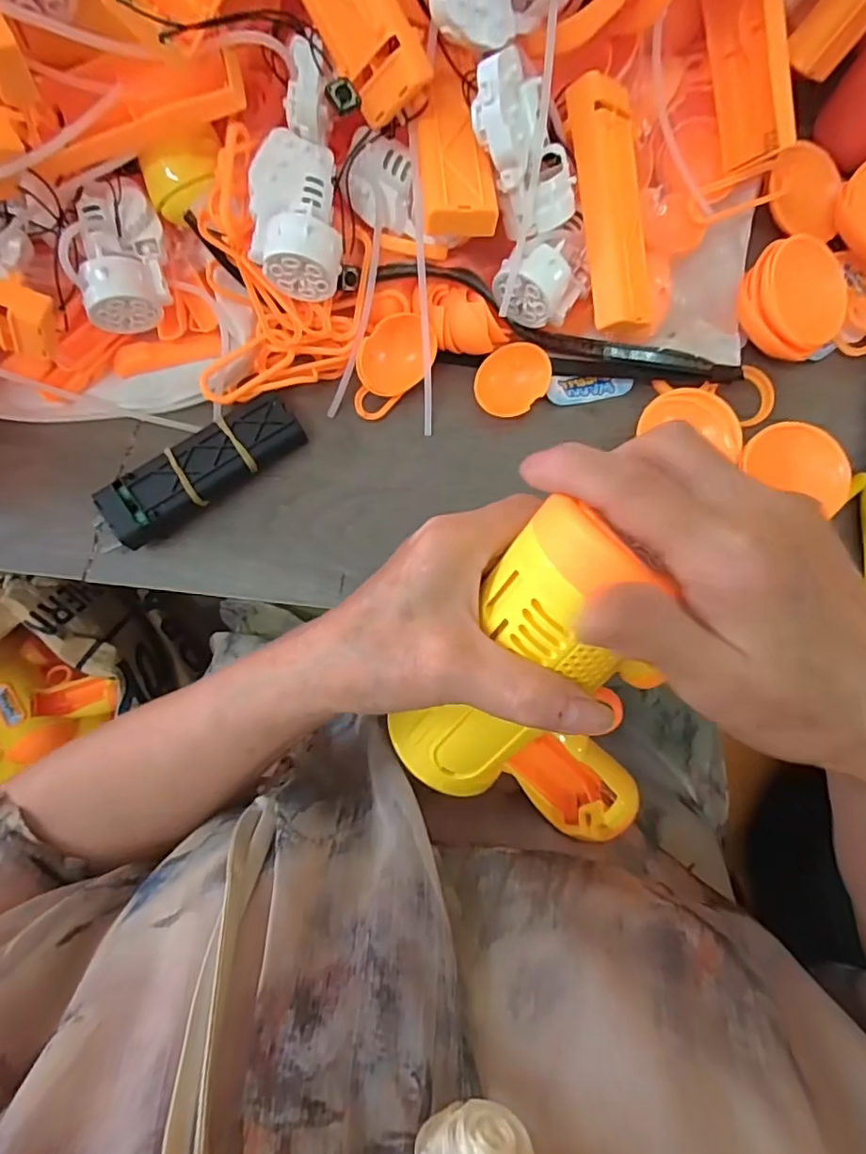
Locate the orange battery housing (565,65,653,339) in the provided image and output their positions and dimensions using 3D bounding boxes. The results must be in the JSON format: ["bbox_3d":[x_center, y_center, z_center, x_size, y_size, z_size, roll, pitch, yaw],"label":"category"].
[{"bbox_3d":[0.088,-0.178,0.270,0.030,0.018,0.108,-11,100,-1],"label":"orange battery housing"}]

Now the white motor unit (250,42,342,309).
[{"bbox_3d":[-0.063,-0.185,0.260,0.047,0.042,0.094,2,97,1],"label":"white motor unit"}]

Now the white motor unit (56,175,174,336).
[{"bbox_3d":[-0.157,-0.162,0.280,0.036,0.033,0.063,-6,84,0],"label":"white motor unit"}]

